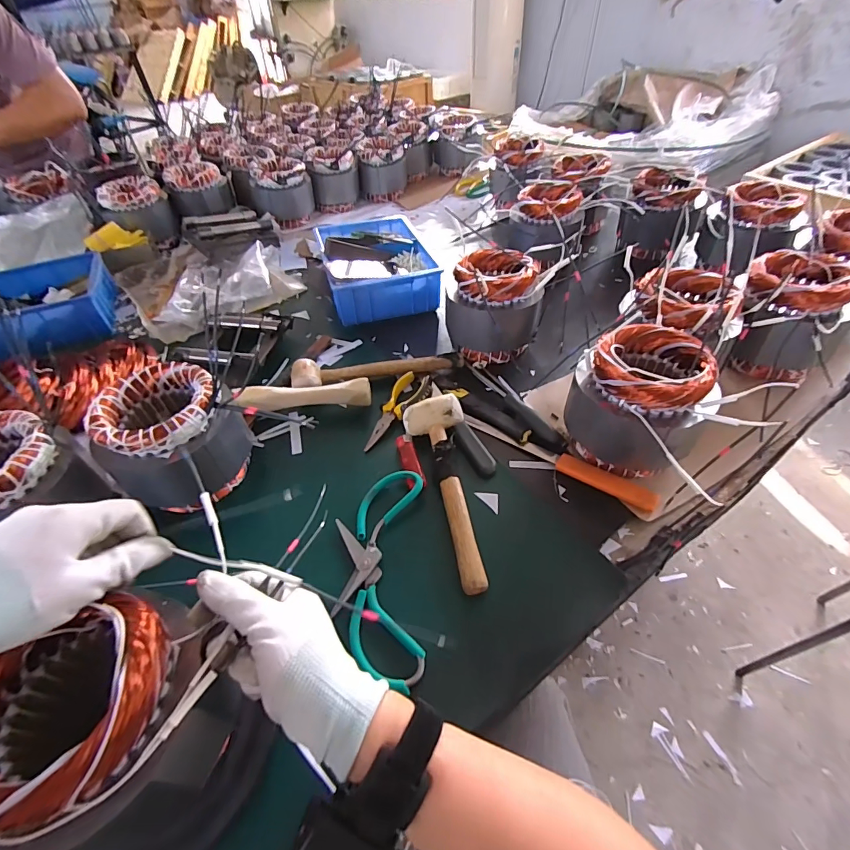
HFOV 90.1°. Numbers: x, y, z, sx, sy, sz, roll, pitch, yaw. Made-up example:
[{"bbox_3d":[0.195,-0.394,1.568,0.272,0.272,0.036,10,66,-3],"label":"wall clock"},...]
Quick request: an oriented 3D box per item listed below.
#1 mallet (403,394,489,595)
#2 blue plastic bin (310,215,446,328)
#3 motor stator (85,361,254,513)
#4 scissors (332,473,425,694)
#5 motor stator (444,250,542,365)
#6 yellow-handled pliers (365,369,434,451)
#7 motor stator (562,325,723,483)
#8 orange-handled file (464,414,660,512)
[{"bbox_3d":[0.021,0.067,0.491,0.077,0.038,0.251,-6,47,-2],"label":"mallet"},{"bbox_3d":[-0.102,-0.334,0.869,0.194,0.082,0.300,-13,48,-8],"label":"blue plastic bin"},{"bbox_3d":[-0.290,0.015,0.507,0.130,0.126,0.122,0,47,4],"label":"motor stator"},{"bbox_3d":[-0.049,0.145,0.445,0.094,0.020,0.226,-2,47,2],"label":"scissors"},{"bbox_3d":[0.107,-0.195,0.691,0.125,0.135,0.120,-2,47,2],"label":"motor stator"},{"bbox_3d":[-0.038,-0.021,0.603,0.049,0.017,0.150,18,51,19],"label":"yellow-handled pliers"},{"bbox_3d":[0.260,-0.029,0.506,0.132,0.135,0.130,-2,47,2],"label":"motor stator"},{"bbox_3d":[0.163,0.040,0.546,0.256,0.027,0.032,29,55,27],"label":"orange-handled file"}]

